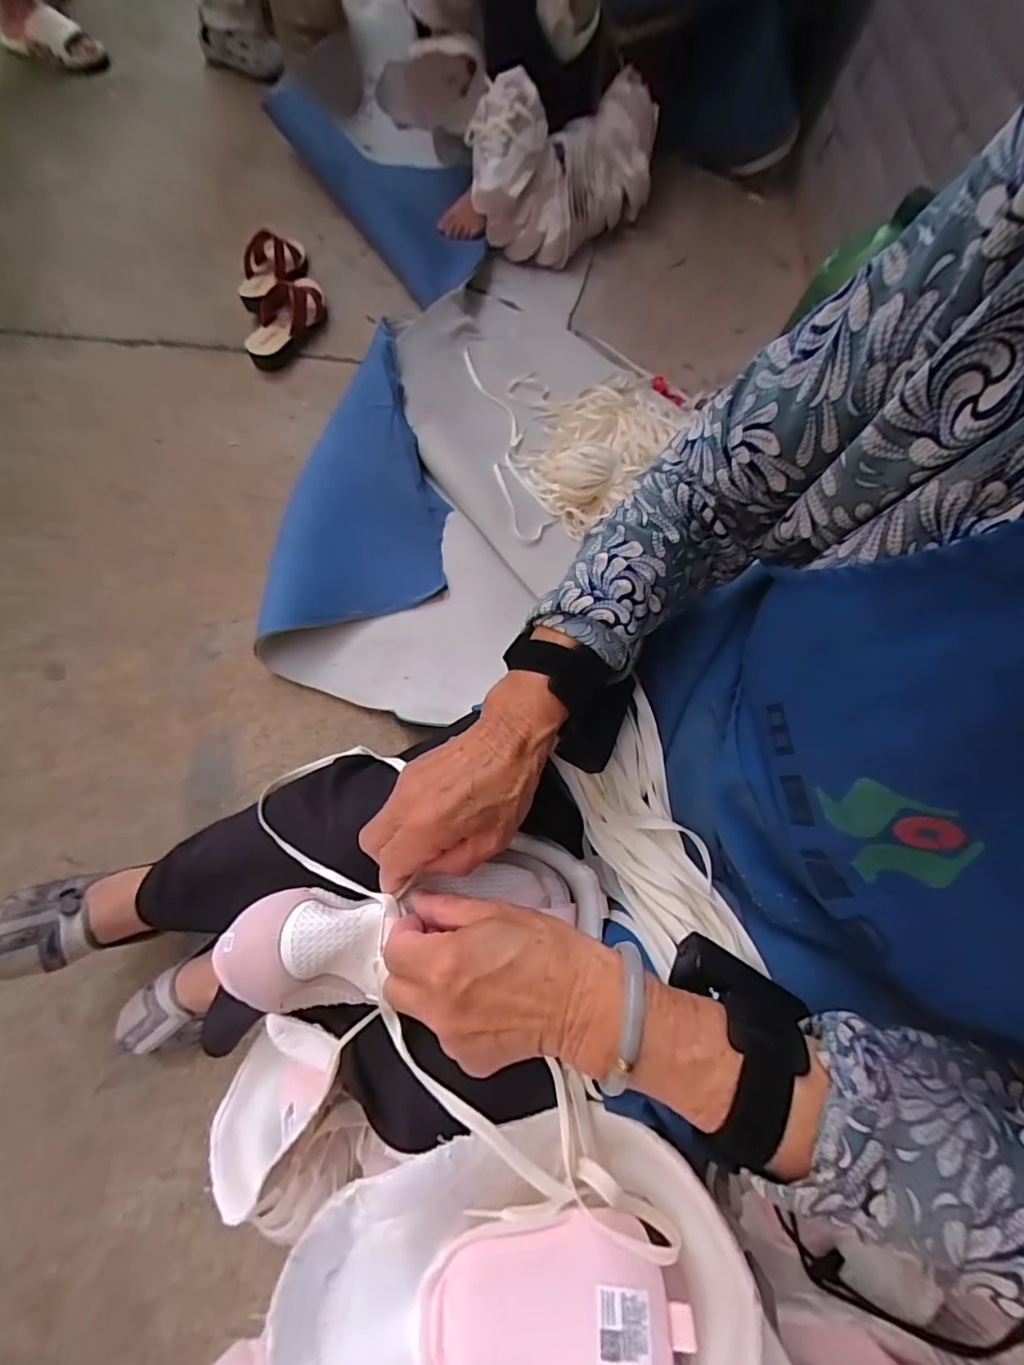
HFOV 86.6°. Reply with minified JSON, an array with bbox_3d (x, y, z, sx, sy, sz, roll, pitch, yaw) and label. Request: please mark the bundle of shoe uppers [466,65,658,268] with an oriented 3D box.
[{"bbox_3d":[0.129,-1.074,1.135,0.444,0.235,0.188,-39,74,-16],"label":"bundle of shoe uppers"}]

